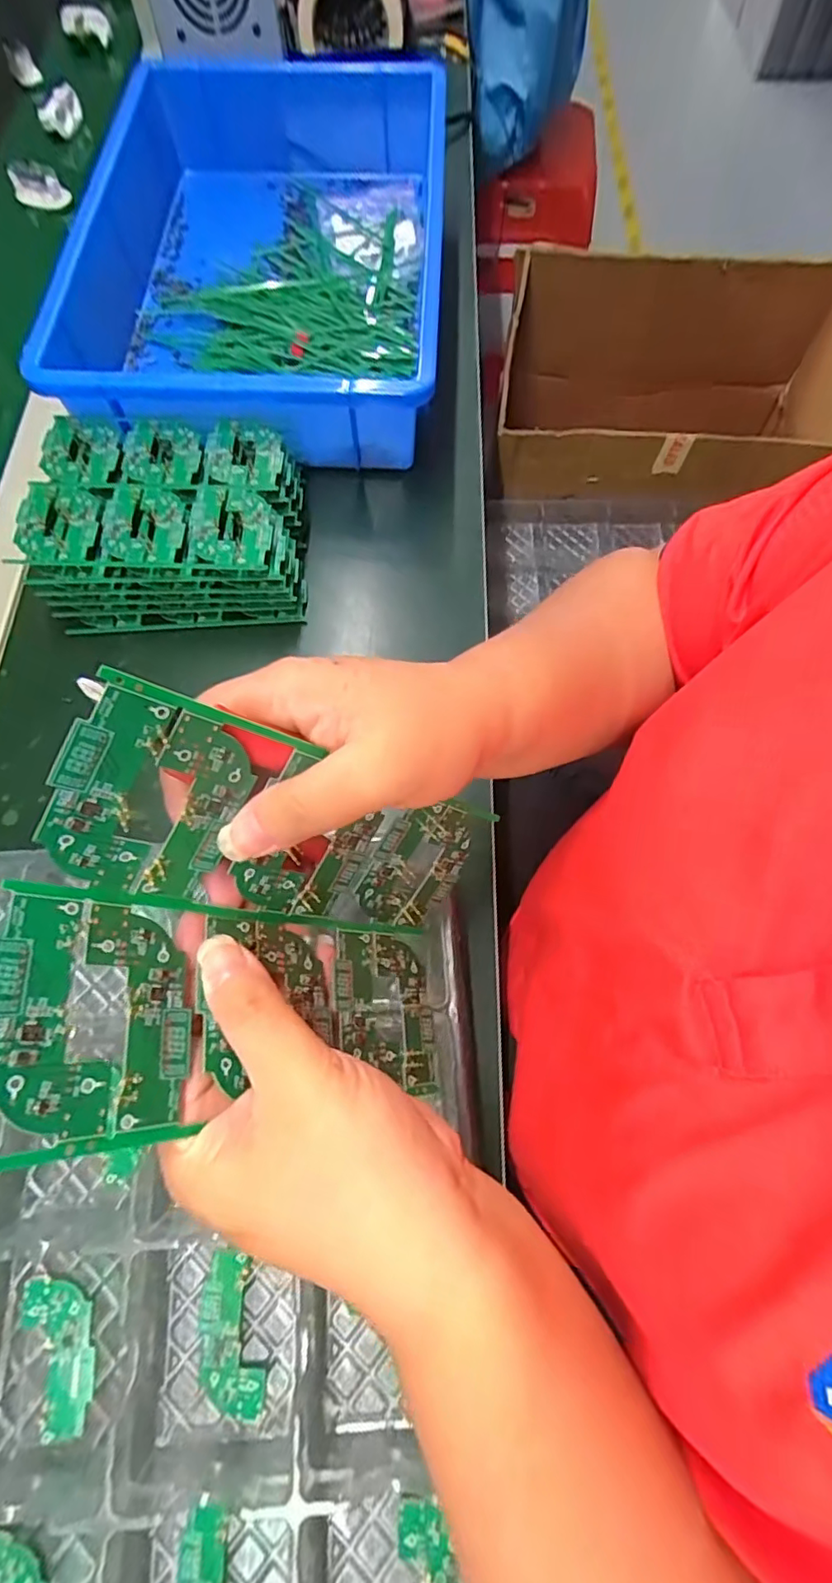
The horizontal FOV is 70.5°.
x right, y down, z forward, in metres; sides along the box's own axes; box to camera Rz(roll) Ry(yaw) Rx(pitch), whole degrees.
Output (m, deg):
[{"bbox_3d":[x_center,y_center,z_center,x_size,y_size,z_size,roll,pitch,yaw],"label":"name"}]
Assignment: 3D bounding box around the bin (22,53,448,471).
[{"bbox_3d":[-0.125,-0.467,0.524,0.289,0.096,0.459,1,69,2],"label":"bin"}]

